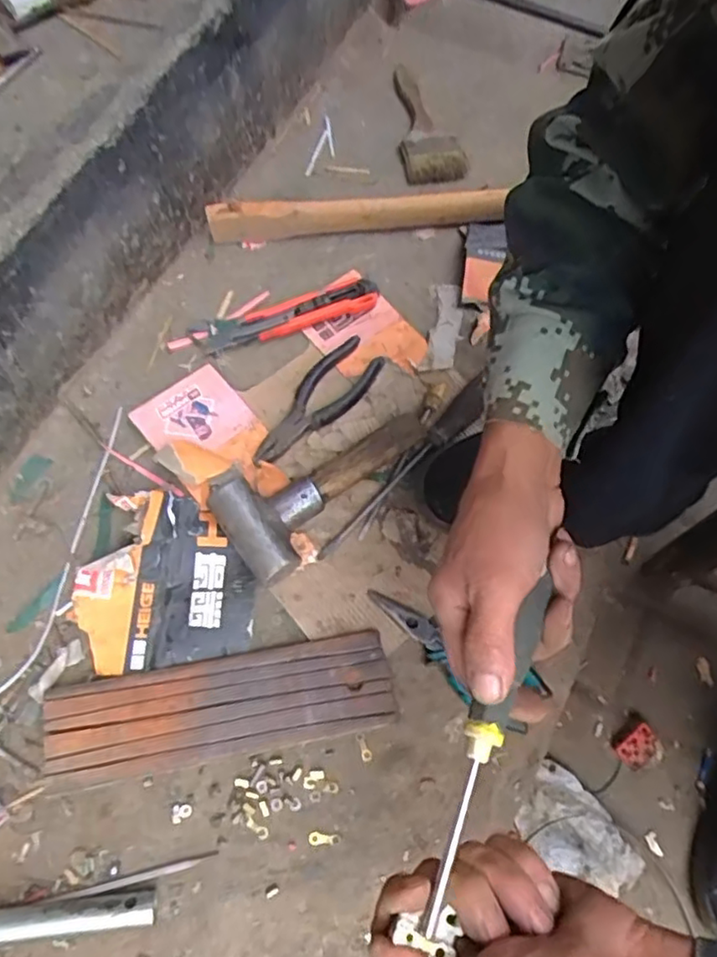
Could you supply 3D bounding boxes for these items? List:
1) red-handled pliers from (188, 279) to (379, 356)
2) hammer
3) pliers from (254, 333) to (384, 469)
[{"bbox_3d":[-0.073,-0.165,0.638,0.187,0.024,0.041,-14,70,-8],"label":"red-handled pliers"},{"bbox_3d":[-0.030,-0.006,0.562,0.200,0.043,0.107,-34,74,-15],"label":"hammer"},{"bbox_3d":[-0.035,-0.068,0.600,0.052,0.020,0.157,32,70,10],"label":"pliers"}]

